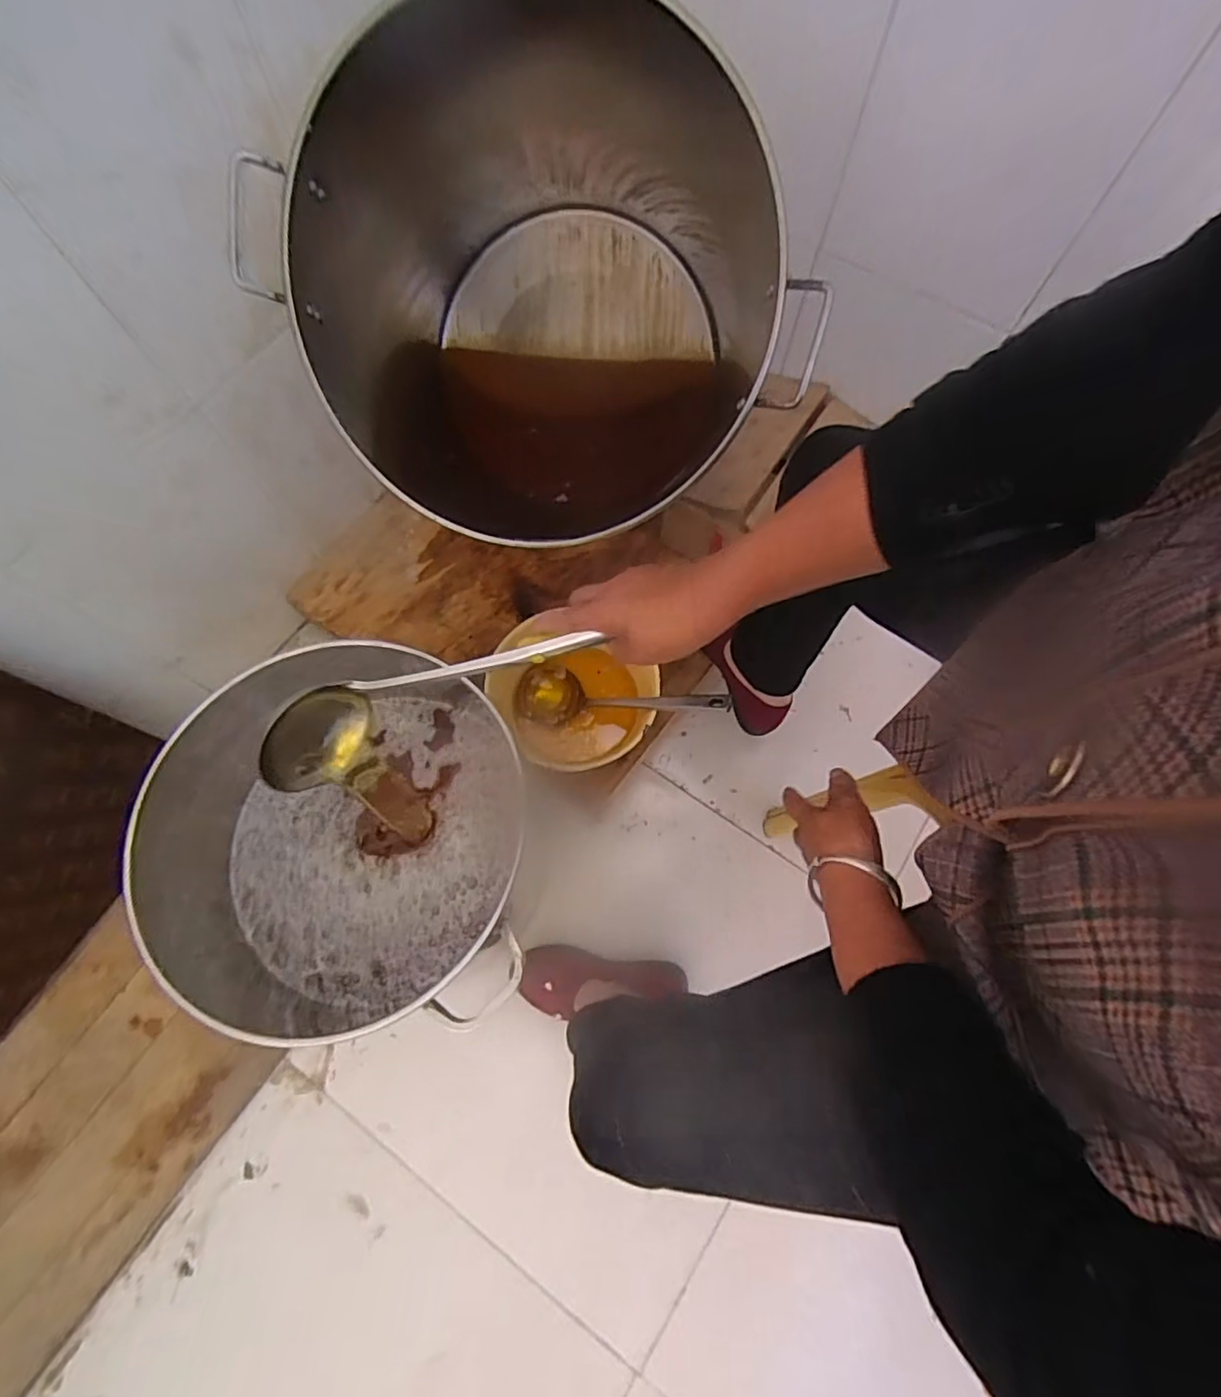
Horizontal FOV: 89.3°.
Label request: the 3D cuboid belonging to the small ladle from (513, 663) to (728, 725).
[{"bbox_3d":[0.017,-0.003,0.795,0.287,0.059,0.083,1,70,23],"label":"small ladle"}]

